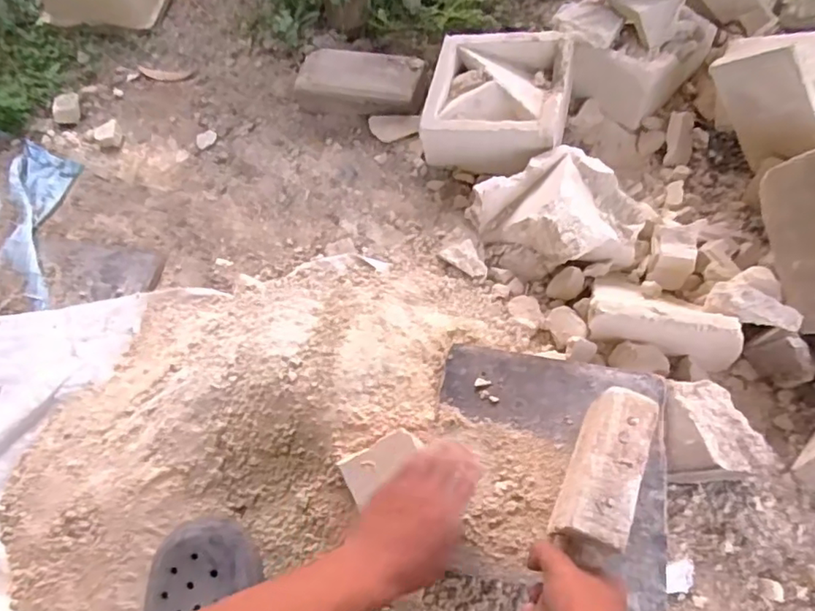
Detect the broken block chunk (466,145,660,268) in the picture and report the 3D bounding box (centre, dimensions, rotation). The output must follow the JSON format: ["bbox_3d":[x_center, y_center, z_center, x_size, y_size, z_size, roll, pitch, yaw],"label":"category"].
[{"bbox_3d":[0.216,-0.129,0.813,0.210,0.096,0.147,33,69,21],"label":"broken block chunk"}]

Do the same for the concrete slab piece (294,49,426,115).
[{"bbox_3d":[-0.076,-0.374,0.999,0.221,0.070,0.103,14,61,13],"label":"concrete slab piece"}]

